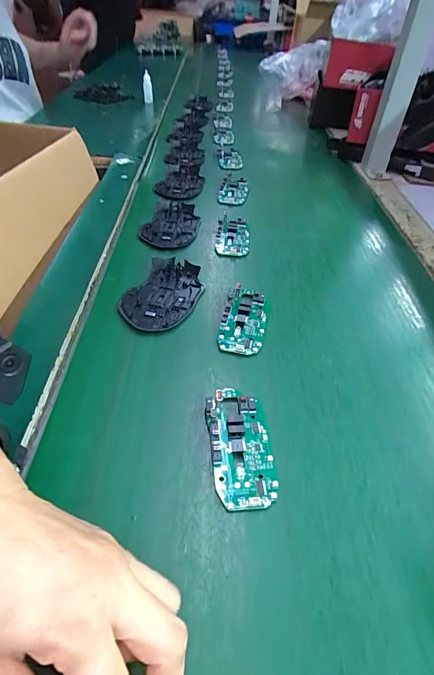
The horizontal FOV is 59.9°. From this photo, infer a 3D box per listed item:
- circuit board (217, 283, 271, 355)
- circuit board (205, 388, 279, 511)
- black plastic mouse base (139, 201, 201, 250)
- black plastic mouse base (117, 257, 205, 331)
[{"bbox_3d":[0.028,-0.019,0.383,0.045,0.013,0.088,10,45,8],"label":"circuit board"},{"bbox_3d":[0.017,0.079,0.286,0.045,0.011,0.096,-3,45,-6],"label":"circuit board"},{"bbox_3d":[-0.063,-0.156,0.519,0.069,0.013,0.107,8,45,6],"label":"black plastic mouse base"},{"bbox_3d":[-0.058,-0.049,0.416,0.070,0.012,0.112,17,46,14],"label":"black plastic mouse base"}]

